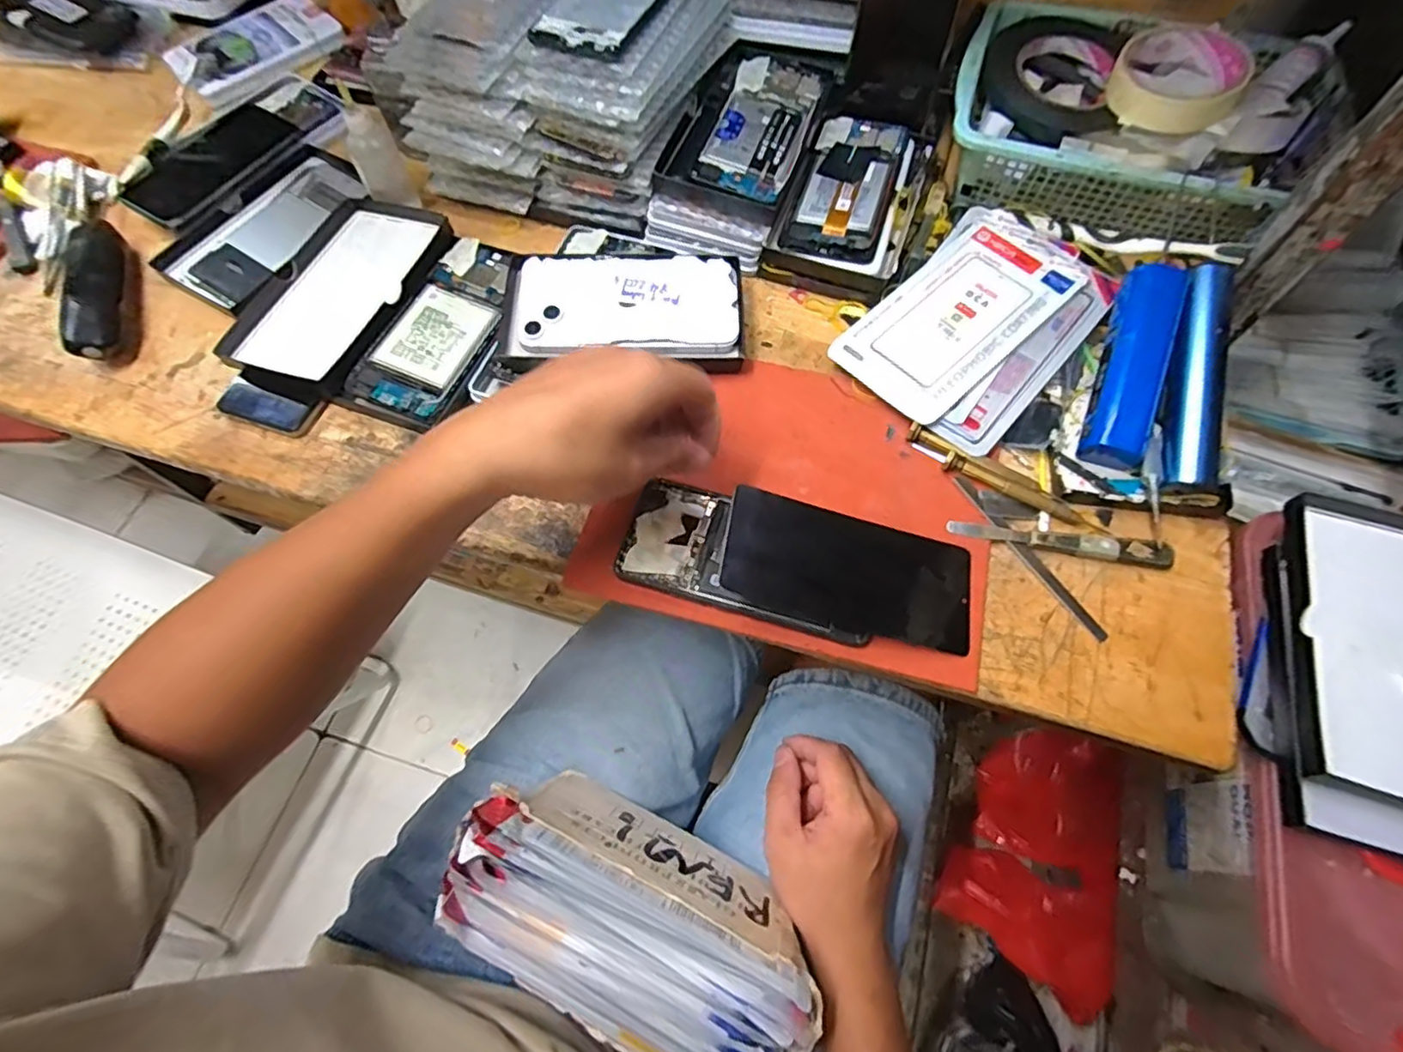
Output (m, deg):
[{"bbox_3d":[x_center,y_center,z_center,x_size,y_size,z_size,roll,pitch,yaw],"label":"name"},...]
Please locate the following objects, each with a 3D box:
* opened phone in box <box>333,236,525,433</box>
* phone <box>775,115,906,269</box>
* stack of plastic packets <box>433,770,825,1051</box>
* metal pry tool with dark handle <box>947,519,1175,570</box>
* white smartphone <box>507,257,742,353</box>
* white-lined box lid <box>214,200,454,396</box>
[{"bbox_3d":[-0.194,-0.153,0.475,0.083,0.017,0.166,19,67,10],"label":"opened phone in box"},{"bbox_3d":[0.118,-0.275,0.508,0.072,0.012,0.156,17,67,9],"label":"phone"},{"bbox_3d":[-0.044,0.240,0.389,0.211,0.139,0.085,24,90,5],"label":"stack of plastic packets"},{"bbox_3d":[0.227,0.009,0.400,0.135,0.011,0.013,10,66,7],"label":"metal pry tool with dark handle"},{"bbox_3d":[-0.055,-0.166,0.463,0.159,0.016,0.080,1,65,2],"label":"white smartphone"},{"bbox_3d":[-0.274,-0.194,0.498,0.110,0.018,0.195,19,67,11],"label":"white-lined box lid"}]

